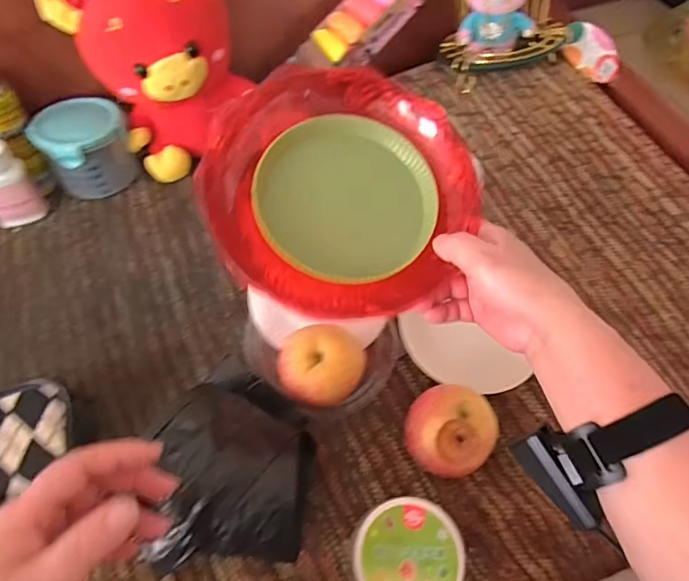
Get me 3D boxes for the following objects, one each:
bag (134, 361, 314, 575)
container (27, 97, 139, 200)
[{"bbox_3d":[-0.086,0.138,0.420,0.115,0.080,0.167,4,60,-2],"label":"bag"},{"bbox_3d":[-0.307,-0.176,0.601,0.099,0.086,0.088,-35,68,-21],"label":"container"}]

